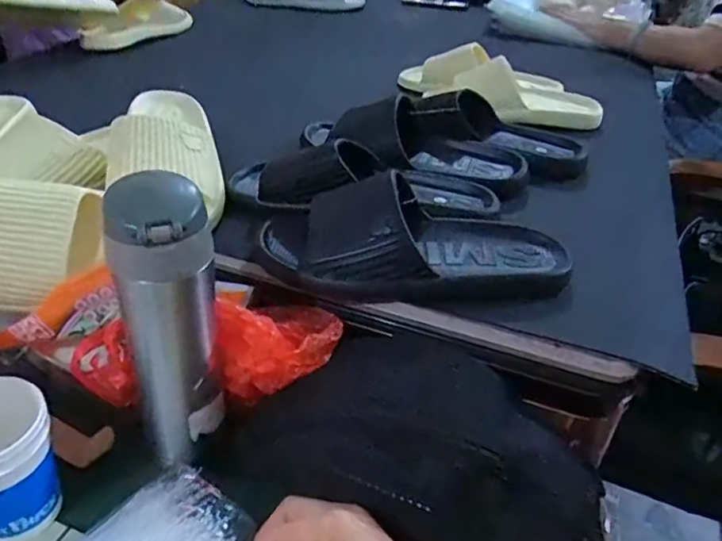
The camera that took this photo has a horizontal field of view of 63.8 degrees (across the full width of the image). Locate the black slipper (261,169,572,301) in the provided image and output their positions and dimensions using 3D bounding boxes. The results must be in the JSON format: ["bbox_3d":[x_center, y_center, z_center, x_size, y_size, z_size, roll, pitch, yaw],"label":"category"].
[{"bbox_3d":[0.048,-0.028,0.502,0.255,0.090,0.100,6,36,3],"label":"black slipper"}]

